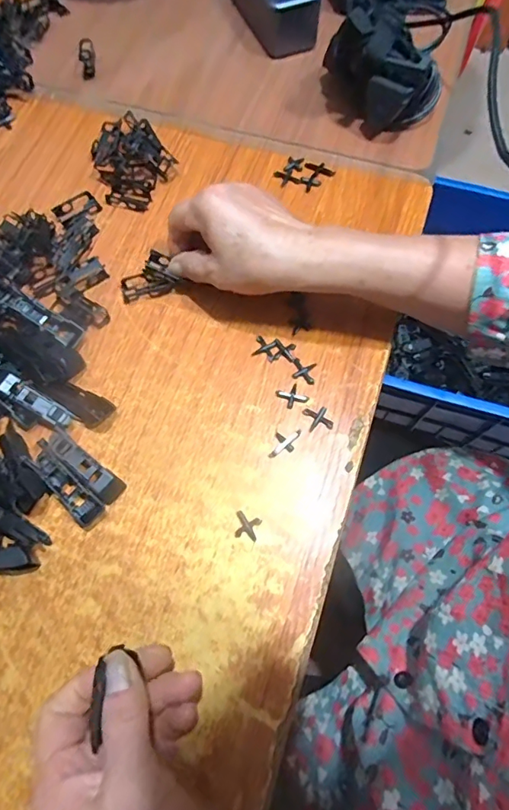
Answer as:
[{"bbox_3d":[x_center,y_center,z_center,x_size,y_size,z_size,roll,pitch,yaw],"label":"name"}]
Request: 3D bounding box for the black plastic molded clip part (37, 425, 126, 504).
[{"bbox_3d":[-0.121,0.042,0.342,0.066,0.017,0.018,37,72,13],"label":"black plastic molded clip part"}]

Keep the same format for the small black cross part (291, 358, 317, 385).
[{"bbox_3d":[0.038,-0.026,0.374,0.017,0.004,0.020,10,68,3],"label":"small black cross part"}]

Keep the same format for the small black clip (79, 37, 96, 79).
[{"bbox_3d":[-0.174,-0.361,0.504,0.013,0.020,0.035,-4,68,-3],"label":"small black clip"}]

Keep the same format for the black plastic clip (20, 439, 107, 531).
[{"bbox_3d":[-0.132,0.055,0.338,0.020,0.016,0.066,-42,75,-16],"label":"black plastic clip"}]

